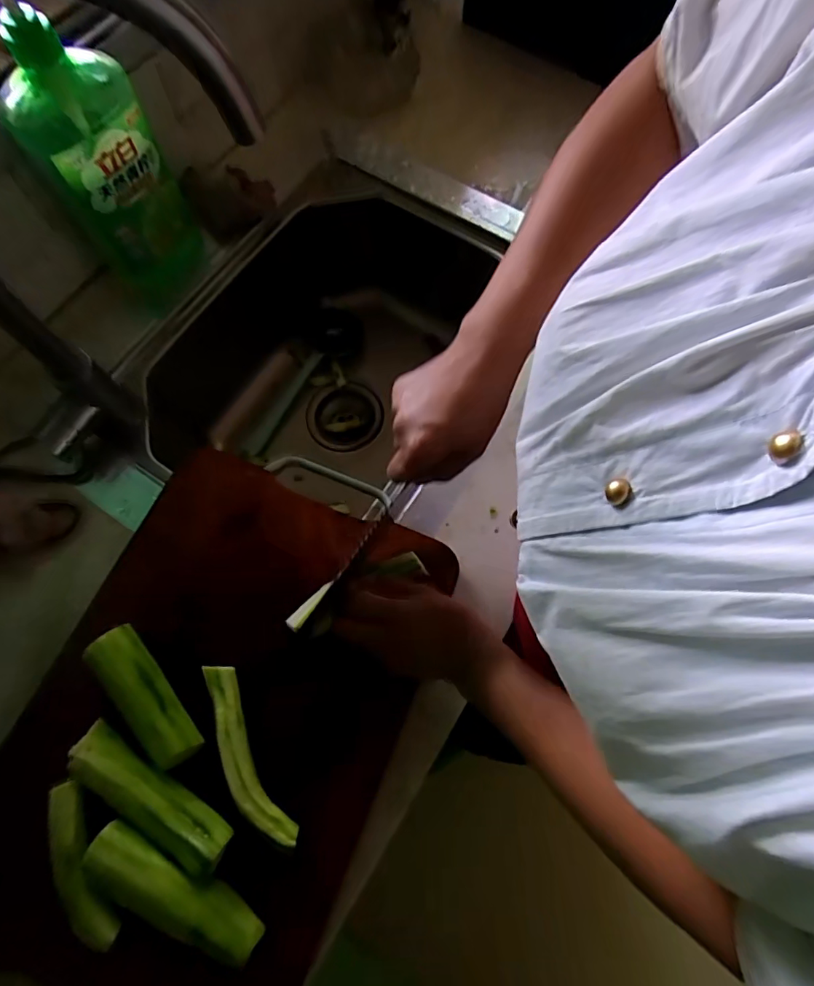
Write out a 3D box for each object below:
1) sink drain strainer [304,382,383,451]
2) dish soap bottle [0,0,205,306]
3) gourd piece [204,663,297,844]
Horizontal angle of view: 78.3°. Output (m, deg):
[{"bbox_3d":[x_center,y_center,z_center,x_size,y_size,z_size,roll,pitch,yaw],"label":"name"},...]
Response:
[{"bbox_3d":[-0.089,-0.106,0.733,0.110,0.055,0.103,-9,72,-4],"label":"sink drain strainer"},{"bbox_3d":[-0.281,-0.300,0.481,0.106,0.217,0.070,-25,74,-9],"label":"dish soap bottle"},{"bbox_3d":[-0.125,0.199,0.383,0.032,0.021,0.135,-27,74,-10],"label":"gourd piece"}]

